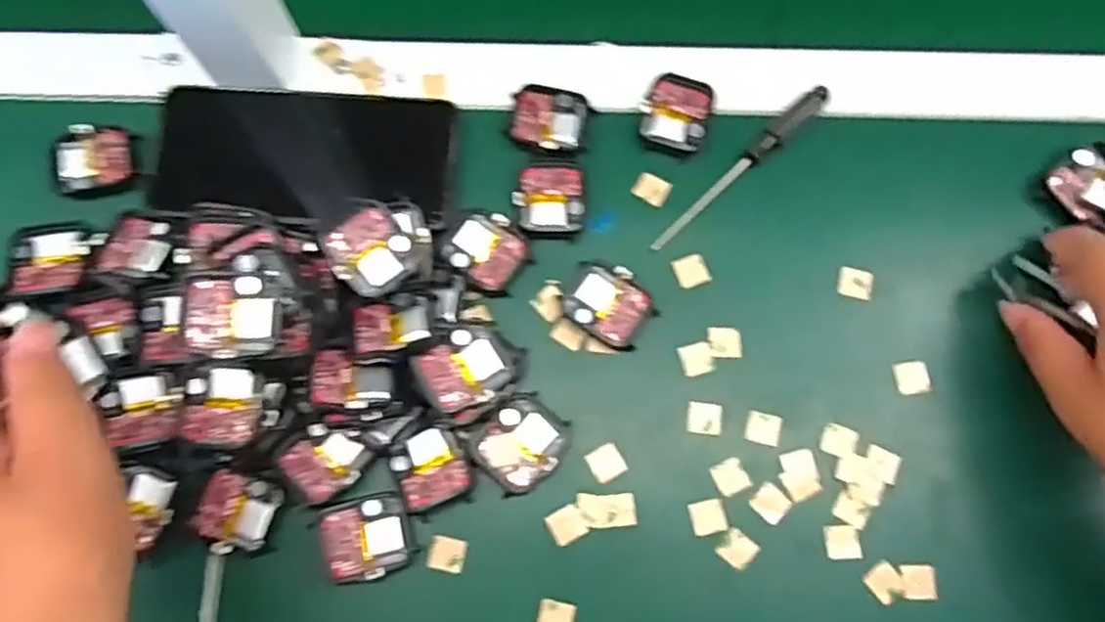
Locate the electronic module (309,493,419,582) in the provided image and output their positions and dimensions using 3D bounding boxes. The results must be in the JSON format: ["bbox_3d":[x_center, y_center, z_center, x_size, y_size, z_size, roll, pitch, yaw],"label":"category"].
[{"bbox_3d":[-0.091,0.110,0.352,0.043,0.008,0.037,-17,76,-5],"label":"electronic module"}]

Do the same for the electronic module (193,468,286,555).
[{"bbox_3d":[-0.155,0.098,0.355,0.036,0.006,0.036,15,76,4],"label":"electronic module"}]

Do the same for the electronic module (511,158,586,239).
[{"bbox_3d":[-0.001,-0.062,0.395,0.037,0.007,0.042,-1,75,0],"label":"electronic module"}]

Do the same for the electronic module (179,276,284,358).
[{"bbox_3d":[-0.139,0.002,0.315,0.039,0.011,0.036,-3,75,-1],"label":"electronic module"}]

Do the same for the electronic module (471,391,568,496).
[{"bbox_3d":[-0.016,0.065,0.364,0.044,0.011,0.040,-40,79,-10],"label":"electronic module"}]

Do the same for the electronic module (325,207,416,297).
[{"bbox_3d":[-0.091,-0.030,0.361,0.037,0.015,0.040,-42,79,-10],"label":"electronic module"}]

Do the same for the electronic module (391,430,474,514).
[{"bbox_3d":[-0.059,0.077,0.358,0.036,0.009,0.037,-19,76,-5],"label":"electronic module"}]

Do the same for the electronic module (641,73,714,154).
[{"bbox_3d":[0.069,-0.111,0.406,0.037,0.009,0.043,16,76,4],"label":"electronic module"}]

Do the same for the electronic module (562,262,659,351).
[{"bbox_3d":[0.030,-0.004,0.382,0.044,0.011,0.036,31,77,8],"label":"electronic module"}]

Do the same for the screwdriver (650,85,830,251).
[{"bbox_3d":[0.104,-0.079,0.400,0.130,0.012,0.013,-43,79,-10],"label":"screwdriver"}]

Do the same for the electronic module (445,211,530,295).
[{"bbox_3d":[-0.034,-0.032,0.388,0.039,0.010,0.039,34,78,8],"label":"electronic module"}]

